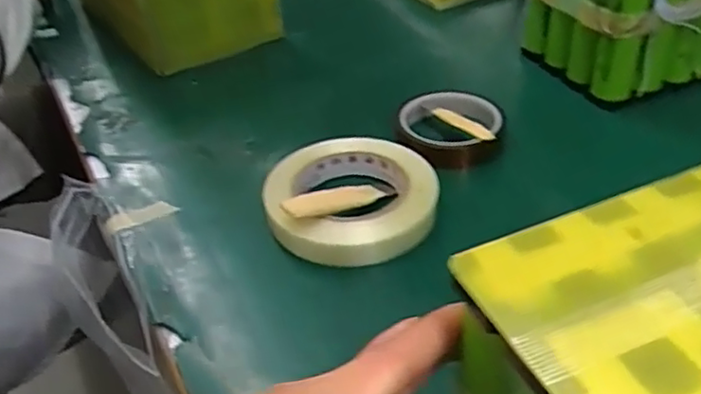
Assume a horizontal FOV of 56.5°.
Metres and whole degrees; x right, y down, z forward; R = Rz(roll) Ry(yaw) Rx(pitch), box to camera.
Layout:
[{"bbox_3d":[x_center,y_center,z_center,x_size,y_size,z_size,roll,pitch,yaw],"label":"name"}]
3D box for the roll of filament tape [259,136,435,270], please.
[{"bbox_3d":[0.001,-0.006,0.483,0.119,0.033,0.121,-8,39,-2],"label":"roll of filament tape"}]

